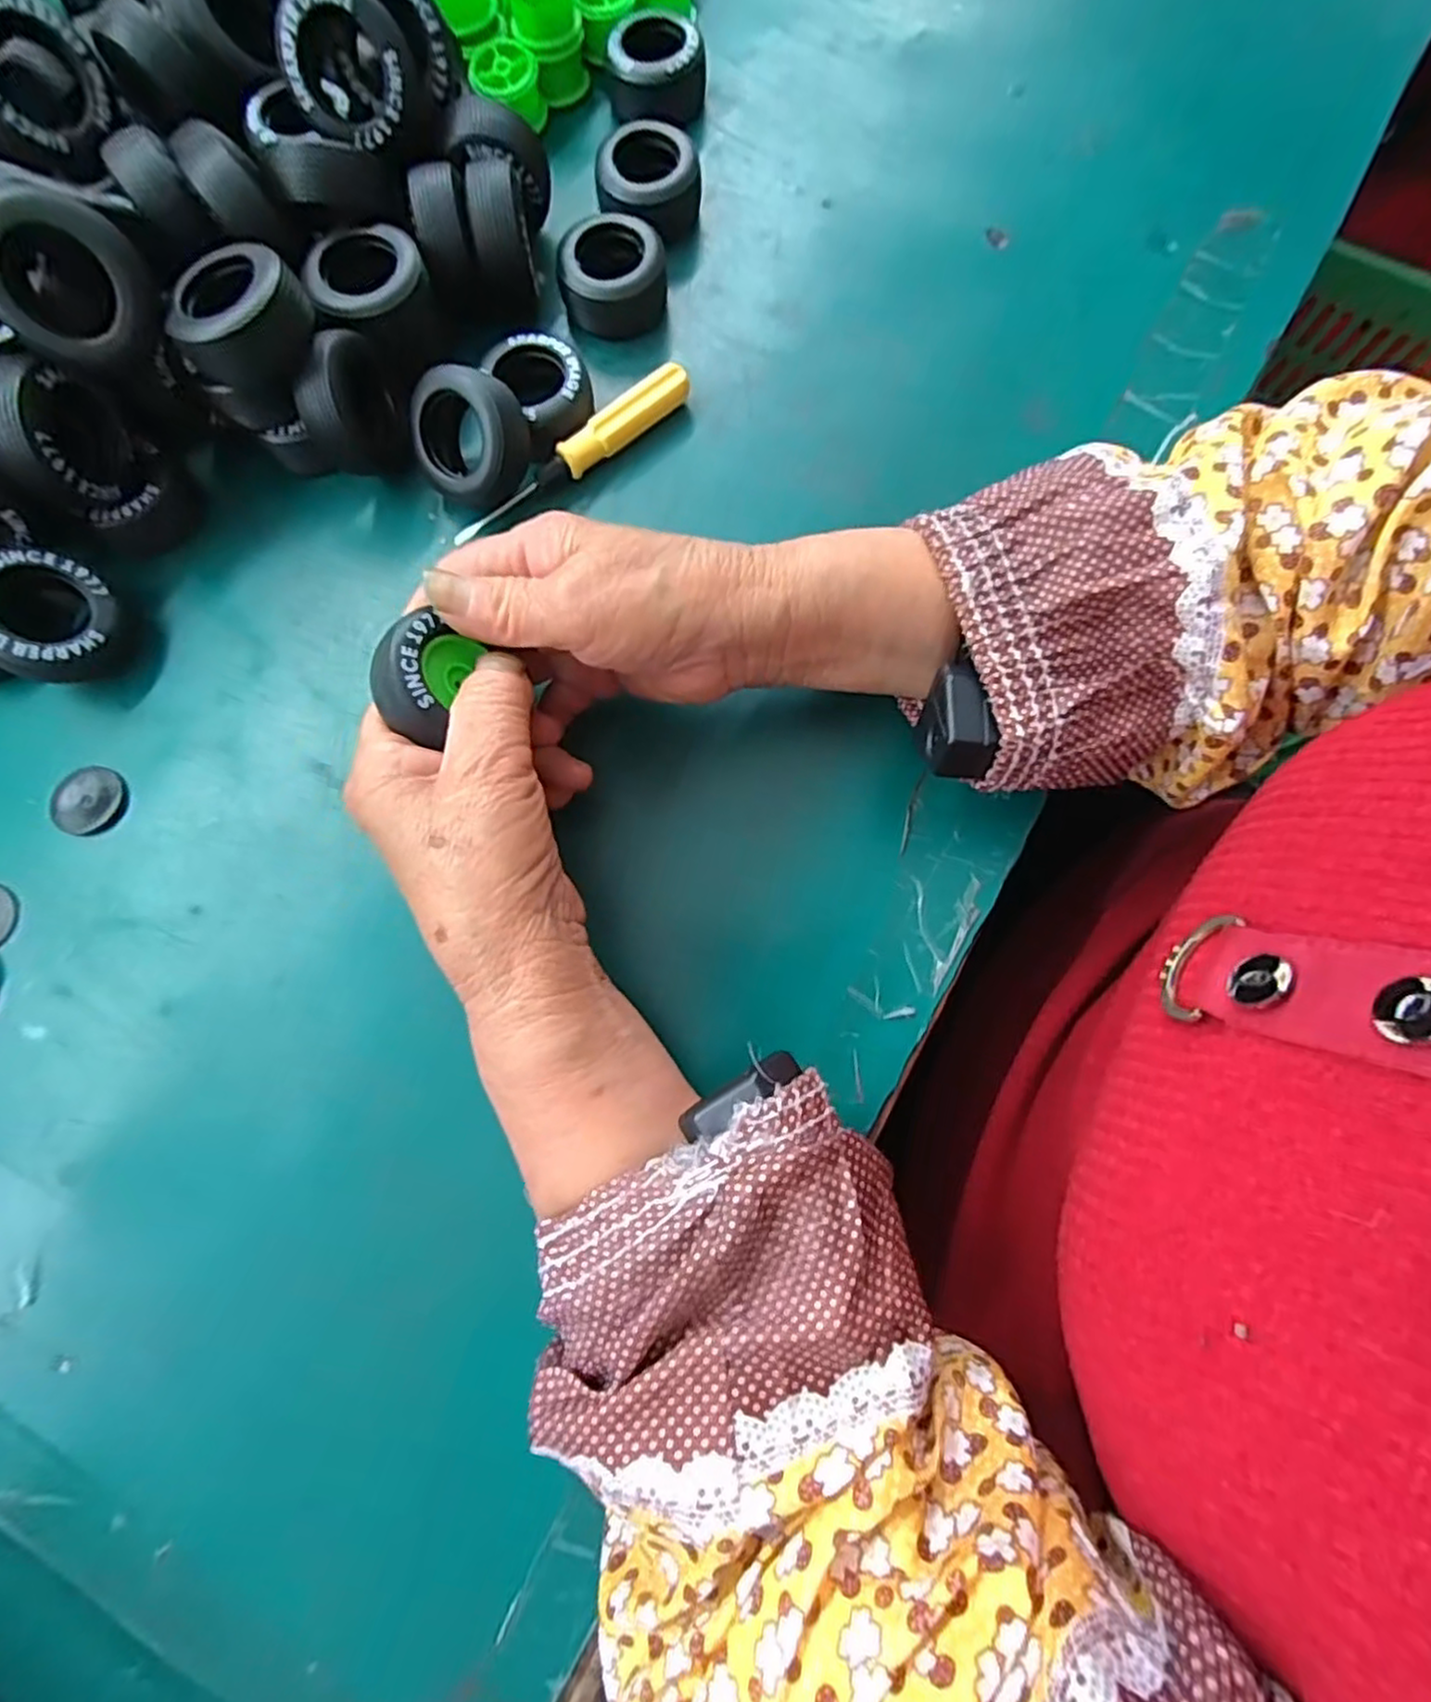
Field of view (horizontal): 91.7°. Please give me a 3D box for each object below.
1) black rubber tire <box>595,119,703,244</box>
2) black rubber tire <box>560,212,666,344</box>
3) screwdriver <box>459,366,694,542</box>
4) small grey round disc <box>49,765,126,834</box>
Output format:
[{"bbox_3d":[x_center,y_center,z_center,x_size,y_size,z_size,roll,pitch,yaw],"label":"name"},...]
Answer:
[{"bbox_3d":[-0.031,-0.311,0.330,0.047,0.027,0.050,-5,77,0],"label":"black rubber tire"},{"bbox_3d":[-0.047,-0.261,0.319,0.047,0.027,0.041,-13,78,-2],"label":"black rubber tire"},{"bbox_3d":[-0.062,-0.171,0.304,0.120,0.020,0.012,-37,80,-7],"label":"screwdriver"},{"bbox_3d":[-0.252,-0.021,0.278,0.025,0.004,0.028,13,78,4],"label":"small grey round disc"}]

